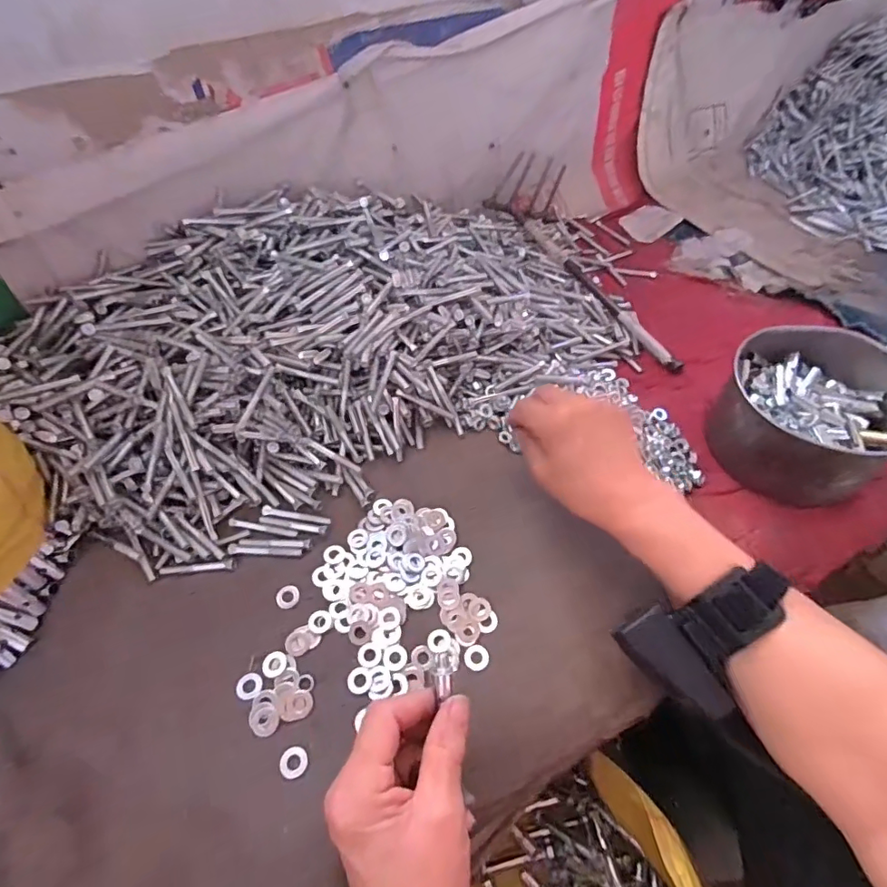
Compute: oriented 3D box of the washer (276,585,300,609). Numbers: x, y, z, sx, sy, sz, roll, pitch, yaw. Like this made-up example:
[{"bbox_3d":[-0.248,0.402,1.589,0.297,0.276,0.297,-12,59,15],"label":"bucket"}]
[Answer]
[{"bbox_3d":[-0.115,0.113,0.377,0.017,0.004,0.017,-1,52,1],"label":"washer"}]

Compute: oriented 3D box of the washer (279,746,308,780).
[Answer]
[{"bbox_3d":[-0.092,0.196,0.314,0.017,0.004,0.017,-1,52,1],"label":"washer"}]

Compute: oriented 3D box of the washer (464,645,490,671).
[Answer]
[{"bbox_3d":[0.023,0.150,0.358,0.017,0.004,0.017,-1,52,1],"label":"washer"}]

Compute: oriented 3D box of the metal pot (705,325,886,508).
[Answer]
[{"bbox_3d":[0.309,-0.030,0.436,0.133,0.078,0.135,-1,52,1],"label":"metal pot"}]

